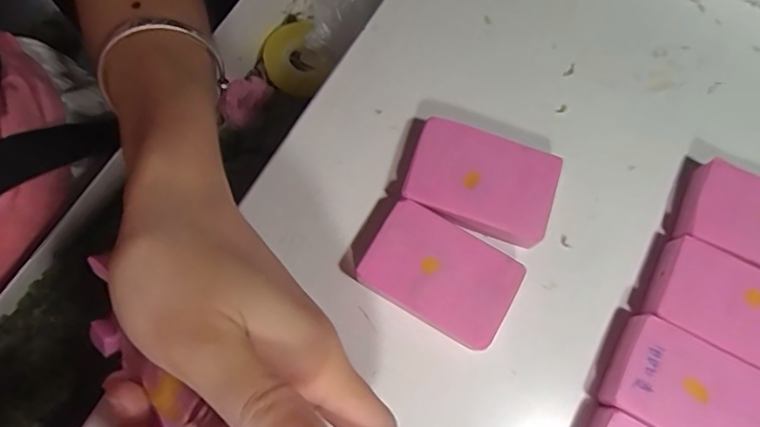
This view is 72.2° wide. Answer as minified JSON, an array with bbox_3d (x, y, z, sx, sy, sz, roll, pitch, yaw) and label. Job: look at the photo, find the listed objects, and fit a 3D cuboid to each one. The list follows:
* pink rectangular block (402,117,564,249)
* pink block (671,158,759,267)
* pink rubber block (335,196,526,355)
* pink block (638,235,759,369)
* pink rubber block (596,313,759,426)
[{"bbox_3d":[0.049,-0.014,0.257,0.069,0.020,0.048,21,74,4],"label":"pink rectangular block"},{"bbox_3d":[0.182,0.005,0.255,0.068,0.018,0.044,27,74,6],"label":"pink block"},{"bbox_3d":[0.023,0.027,0.244,0.077,0.020,0.045,31,75,7],"label":"pink rubber block"},{"bbox_3d":[0.161,0.043,0.241,0.069,0.014,0.044,27,74,6],"label":"pink block"},{"bbox_3d":[0.139,0.080,0.229,0.072,0.013,0.044,28,75,7],"label":"pink rubber block"}]

